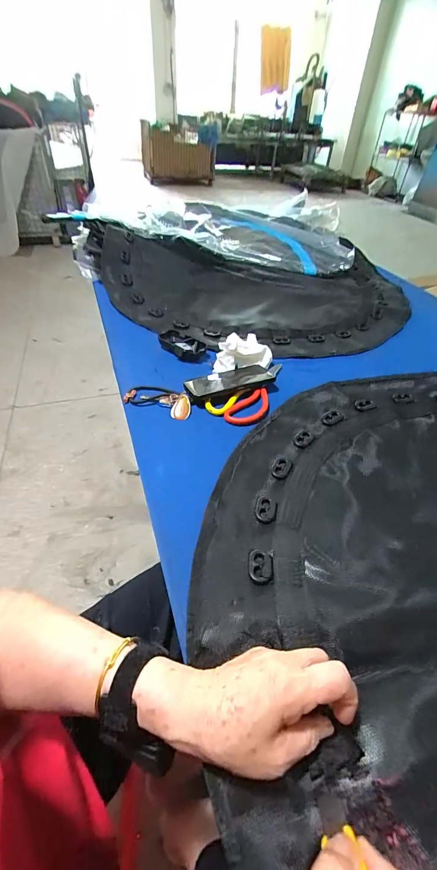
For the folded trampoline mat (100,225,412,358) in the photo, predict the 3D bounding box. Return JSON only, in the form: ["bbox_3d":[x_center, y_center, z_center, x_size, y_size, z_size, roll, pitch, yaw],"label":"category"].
[{"bbox_3d":[0.128,-0.392,0.920,0.887,0.105,0.485,1,43,-5],"label":"folded trampoline mat"}]

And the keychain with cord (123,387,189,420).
[{"bbox_3d":[-0.105,-0.066,0.617,0.122,0.021,0.056,14,43,10],"label":"keychain with cord"}]

